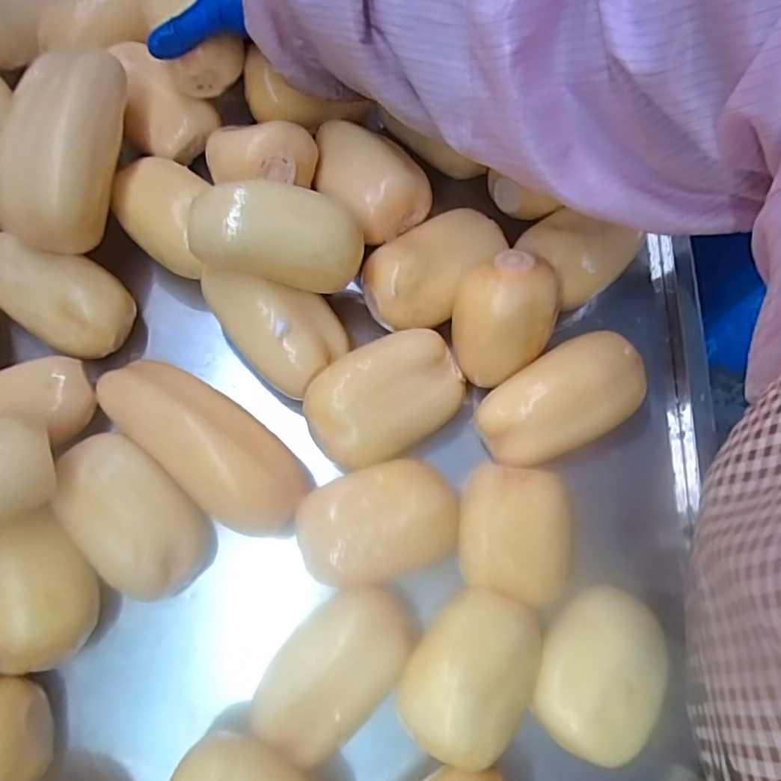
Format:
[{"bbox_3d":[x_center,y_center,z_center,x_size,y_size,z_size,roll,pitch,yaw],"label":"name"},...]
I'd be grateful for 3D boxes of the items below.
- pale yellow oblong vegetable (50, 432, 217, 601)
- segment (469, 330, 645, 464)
[{"bbox_3d":[-0.195,0.095,0.432,0.079,0.060,0.130,-37,78,-11],"label":"pale yellow oblong vegetable"},{"bbox_3d":[0.140,0.012,0.461,0.140,0.068,0.076,-31,77,-9],"label":"segment"}]

